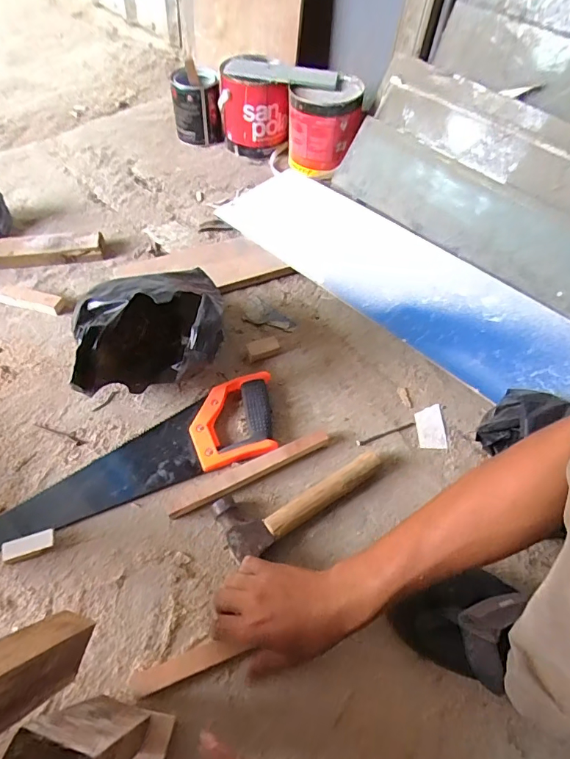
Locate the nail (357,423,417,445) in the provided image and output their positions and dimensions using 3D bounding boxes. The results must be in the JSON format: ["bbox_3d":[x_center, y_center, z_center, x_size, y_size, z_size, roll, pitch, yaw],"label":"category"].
[{"bbox_3d":[0.142,0.074,0.618,0.096,0.006,0.007,-18,58,-16],"label":"nail"}]

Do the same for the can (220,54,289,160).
[{"bbox_3d":[-0.066,-0.601,0.985,0.140,0.180,0.154,2,55,-3],"label":"can"}]

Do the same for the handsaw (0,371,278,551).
[{"bbox_3d":[-0.203,0.106,0.559,0.417,0.025,0.116,-20,59,-17],"label":"handsaw"}]

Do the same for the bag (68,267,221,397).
[{"bbox_3d":[-0.178,-0.056,0.600,0.176,0.149,0.157,-10,56,-11],"label":"bag"}]

